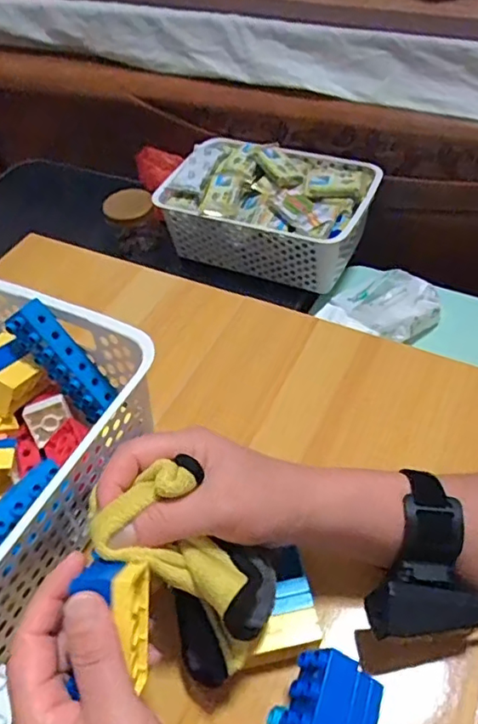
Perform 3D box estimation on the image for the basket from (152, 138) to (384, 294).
[{"bbox_3d":[0.048,-0.243,0.894,0.306,0.112,0.215,15,53,17],"label":"basket"}]

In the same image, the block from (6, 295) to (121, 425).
[{"bbox_3d":[-0.139,-0.001,0.452,0.029,0.101,0.024,-44,16,-28],"label":"block"}]

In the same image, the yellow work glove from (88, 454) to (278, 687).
[{"bbox_3d":[-0.030,0.117,0.330,0.103,0.106,0.066,36,61,29],"label":"yellow work glove"}]

